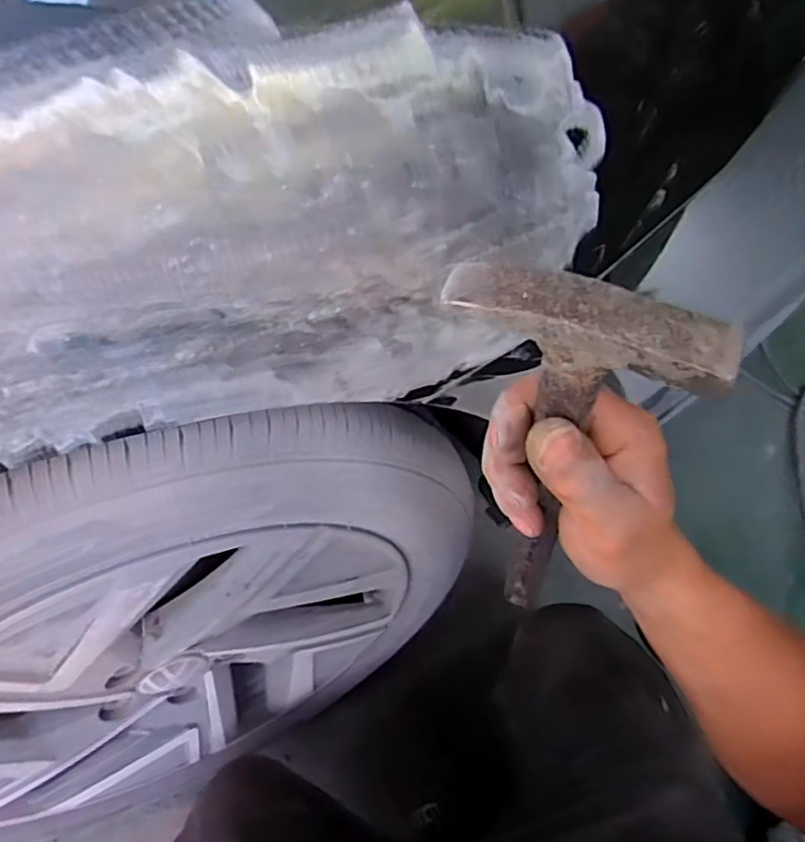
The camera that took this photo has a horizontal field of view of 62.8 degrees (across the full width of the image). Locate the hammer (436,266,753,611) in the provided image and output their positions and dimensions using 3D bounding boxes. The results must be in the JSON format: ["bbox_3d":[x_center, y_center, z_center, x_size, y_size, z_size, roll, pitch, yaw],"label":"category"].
[{"bbox_3d":[0.067,0.037,0.329,0.096,0.279,0.021,24,61,18],"label":"hammer"}]

